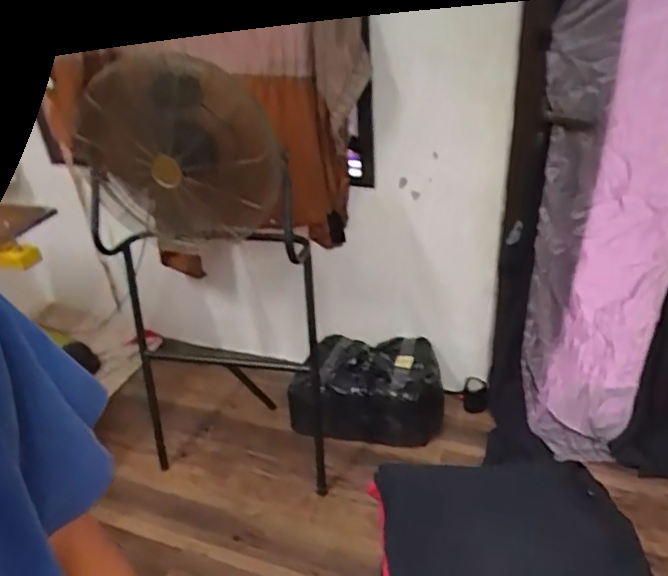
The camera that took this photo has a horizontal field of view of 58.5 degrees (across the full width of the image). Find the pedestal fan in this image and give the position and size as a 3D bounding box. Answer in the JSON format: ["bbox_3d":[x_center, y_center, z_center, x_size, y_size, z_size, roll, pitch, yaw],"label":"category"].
[{"bbox_3d":[-0.360,-0.010,1.670,0.618,1.195,0.316,19,42,33],"label":"pedestal fan"}]

